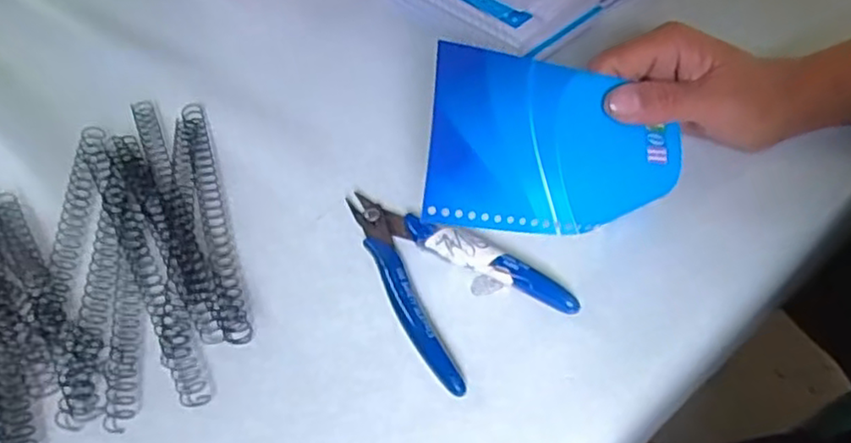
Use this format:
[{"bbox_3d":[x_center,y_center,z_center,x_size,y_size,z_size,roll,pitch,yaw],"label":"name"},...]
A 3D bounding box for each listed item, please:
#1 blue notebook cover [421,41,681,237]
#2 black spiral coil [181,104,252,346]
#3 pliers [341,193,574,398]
[{"bbox_3d":[0.062,-0.033,0.310,0.127,0.010,0.078,6,90,-23],"label":"blue notebook cover"},{"bbox_3d":[-0.111,-0.006,0.347,0.012,0.008,0.159,-15,52,-12],"label":"black spiral coil"},{"bbox_3d":[0.006,0.021,0.319,0.067,0.015,0.111,-30,56,-22],"label":"pliers"}]

